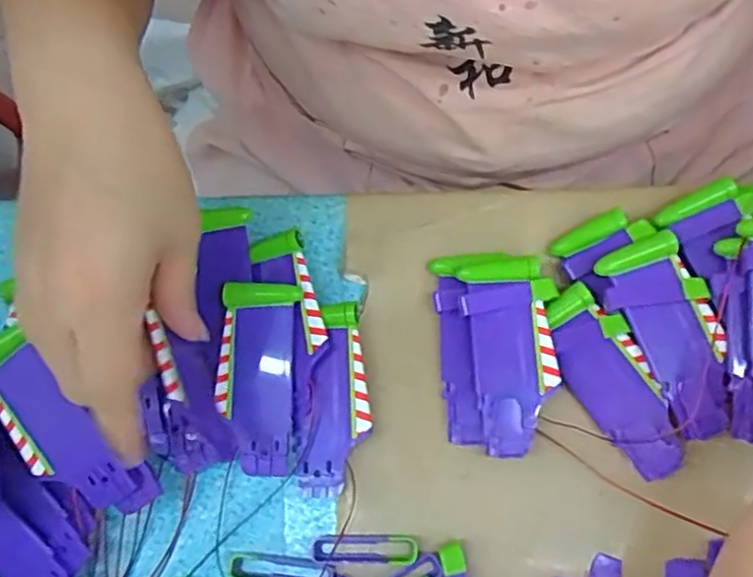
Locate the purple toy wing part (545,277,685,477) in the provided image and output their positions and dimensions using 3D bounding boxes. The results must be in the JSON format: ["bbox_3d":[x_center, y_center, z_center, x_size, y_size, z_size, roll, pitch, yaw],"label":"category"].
[{"bbox_3d":[0.108,0.043,0.314,0.035,0.008,0.089,-26,74,-2],"label":"purple toy wing part"}]

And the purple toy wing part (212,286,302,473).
[{"bbox_3d":[-0.057,0.042,0.325,0.036,0.009,0.088,2,75,6],"label":"purple toy wing part"}]

